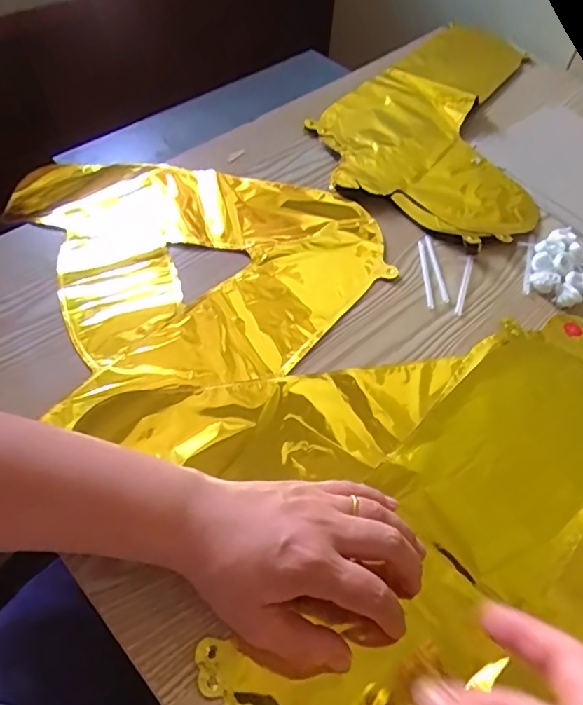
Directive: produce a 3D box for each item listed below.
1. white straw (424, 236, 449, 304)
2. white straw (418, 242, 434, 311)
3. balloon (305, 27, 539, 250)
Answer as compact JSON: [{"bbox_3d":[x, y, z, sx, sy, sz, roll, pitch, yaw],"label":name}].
[{"bbox_3d":[0.132,-0.078,0.480,0.006,0.004,0.084,0,54,-6],"label":"white straw"},{"bbox_3d":[0.121,-0.073,0.474,0.006,0.004,0.084,4,53,-3],"label":"white straw"},{"bbox_3d":[0.192,-0.282,0.623,0.243,0.016,0.402,25,55,13],"label":"balloon"}]

